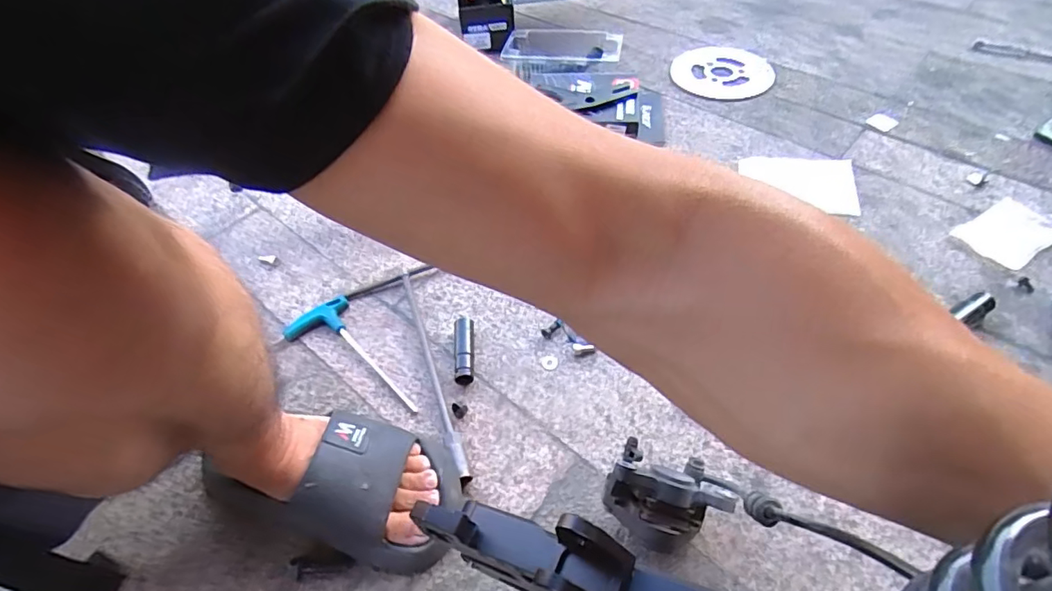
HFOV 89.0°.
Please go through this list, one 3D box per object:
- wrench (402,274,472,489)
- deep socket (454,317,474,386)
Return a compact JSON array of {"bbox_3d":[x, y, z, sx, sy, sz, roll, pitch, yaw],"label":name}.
[{"bbox_3d":[-0.102,0.079,0.581,0.013,0.019,0.276,-18,52,-10],"label":"wrench"},{"bbox_3d":[-0.067,0.063,0.587,0.021,0.022,0.077,-5,51,1],"label":"deep socket"}]

